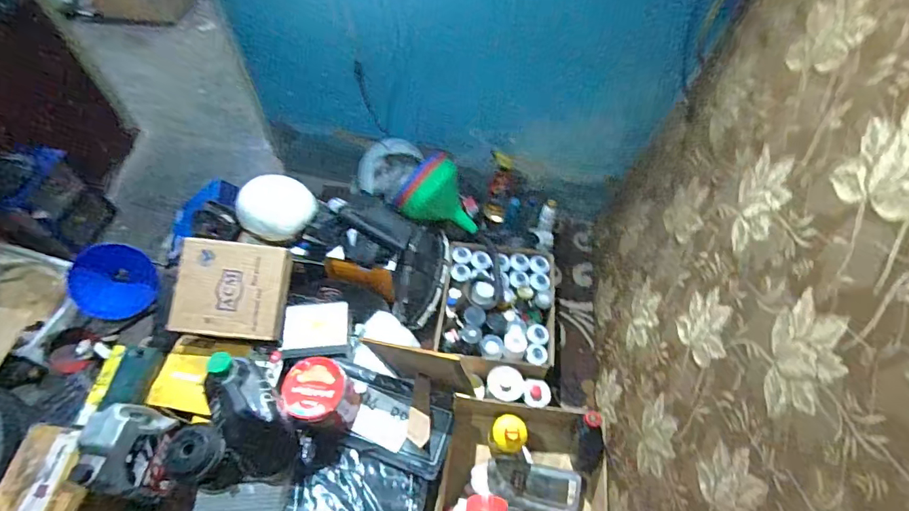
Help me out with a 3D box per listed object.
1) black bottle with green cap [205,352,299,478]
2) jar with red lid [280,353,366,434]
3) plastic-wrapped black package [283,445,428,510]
[{"bbox_3d":[-0.420,0.325,0.945,0.123,0.095,0.260,-30,84,-20],"label":"black bottle with green cap"},{"bbox_3d":[-0.333,0.362,1.188,0.158,0.165,0.146,0,55,0],"label":"jar with red lid"},{"bbox_3d":[-0.241,0.594,1.154,0.332,0.056,0.203,4,55,2],"label":"plastic-wrapped black package"}]

